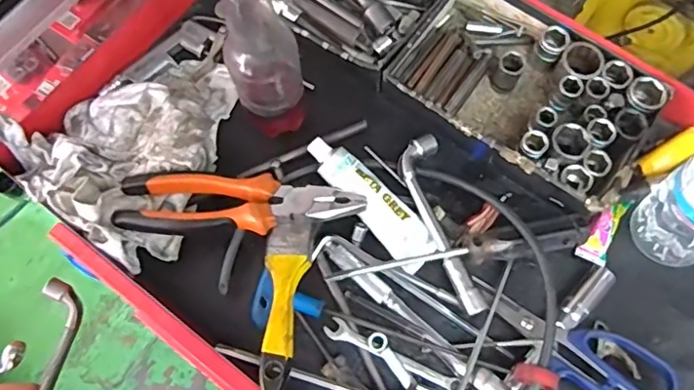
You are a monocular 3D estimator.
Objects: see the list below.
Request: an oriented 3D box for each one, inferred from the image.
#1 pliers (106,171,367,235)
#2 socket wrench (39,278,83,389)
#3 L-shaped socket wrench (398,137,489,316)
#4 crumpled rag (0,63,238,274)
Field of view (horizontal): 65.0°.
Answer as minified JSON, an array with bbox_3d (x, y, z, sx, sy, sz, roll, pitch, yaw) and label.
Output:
[{"bbox_3d":[-0.086,0.005,0.435,0.191,0.021,0.048,2,71,1],"label":"pliers"},{"bbox_3d":[-0.264,0.198,0.427,0.031,0.021,0.277,23,92,8],"label":"socket wrench"},{"bbox_3d":[0.076,0.023,0.451,0.035,0.021,0.155,-13,72,-4],"label":"L-shaped socket wrench"},{"bbox_3d":[-0.181,-0.058,0.472,0.185,0.050,0.191,34,75,11],"label":"crumpled rag"}]

